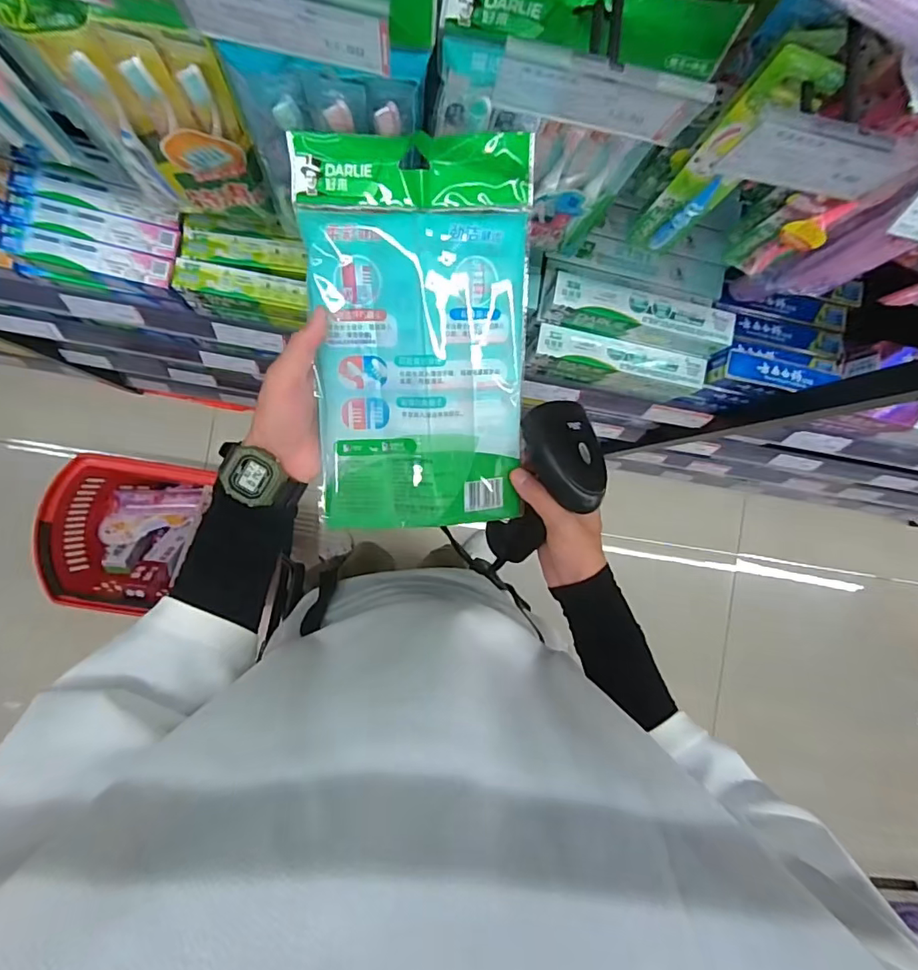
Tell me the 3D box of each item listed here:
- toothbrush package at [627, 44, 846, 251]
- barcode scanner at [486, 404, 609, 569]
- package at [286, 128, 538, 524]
[{"bbox_3d":[0.186,-0.234,0.393,0.041,0.211,0.013,42,84,-5],"label":"toothbrush package"},{"bbox_3d":[0.072,0.010,0.461,0.071,0.157,0.068,14,44,-7],"label":"barcode scanner"},{"bbox_3d":[-0.028,-0.103,0.393,0.162,0.021,0.278,-3,106,-6],"label":"package"}]

